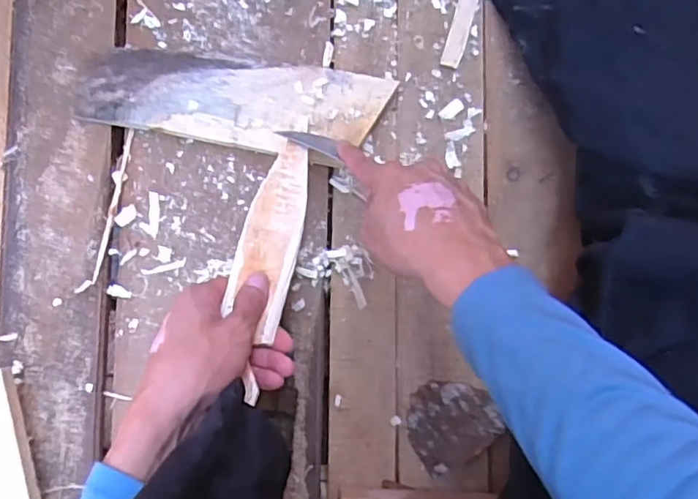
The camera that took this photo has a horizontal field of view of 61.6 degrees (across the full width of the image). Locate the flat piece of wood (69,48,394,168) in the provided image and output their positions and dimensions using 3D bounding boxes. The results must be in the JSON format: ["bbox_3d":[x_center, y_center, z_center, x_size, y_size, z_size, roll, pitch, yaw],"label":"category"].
[{"bbox_3d":[-0.103,-0.137,0.539,0.269,0.026,0.086,9,85,-4],"label":"flat piece of wood"}]

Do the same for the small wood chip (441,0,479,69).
[{"bbox_3d":[0.109,-0.216,0.572,0.019,0.006,0.081,17,85,-3],"label":"small wood chip"}]

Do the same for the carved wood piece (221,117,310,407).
[{"bbox_3d":[-0.065,-0.006,0.476,0.047,0.007,0.249,10,65,-3],"label":"carved wood piece"}]

